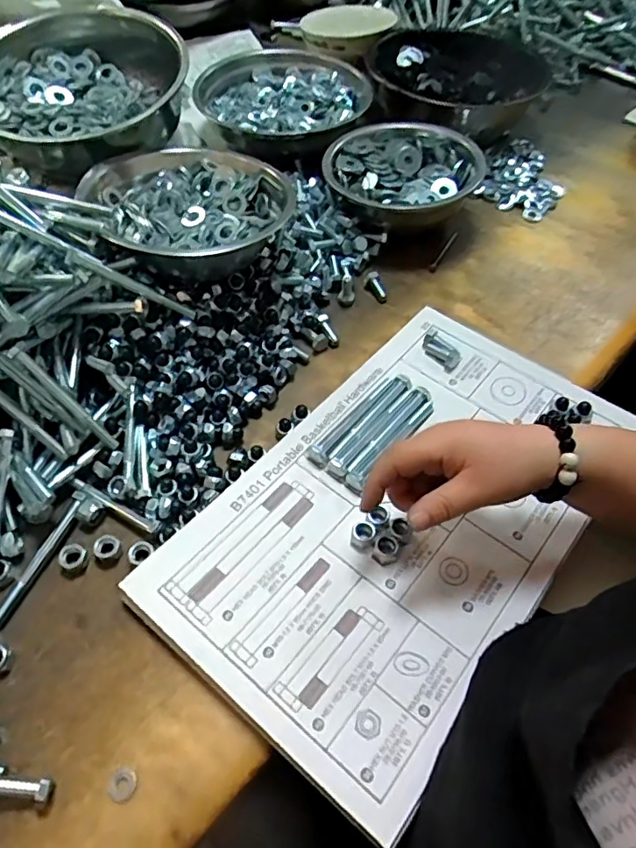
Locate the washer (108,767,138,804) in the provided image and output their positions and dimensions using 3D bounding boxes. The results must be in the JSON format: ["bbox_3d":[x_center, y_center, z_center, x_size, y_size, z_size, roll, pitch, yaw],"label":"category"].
[{"bbox_3d":[-0.115,0.211,0.328,0.016,0.004,0.017,1,55,-2],"label":"washer"}]

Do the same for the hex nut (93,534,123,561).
[{"bbox_3d":[-0.153,0.090,0.407,0.018,0.010,0.017,-35,64,-24],"label":"hex nut"}]

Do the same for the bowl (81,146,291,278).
[{"bbox_3d":[-0.118,-0.202,0.511,0.167,0.054,0.178,1,55,-2],"label":"bowl"}]

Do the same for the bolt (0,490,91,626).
[{"bbox_3d":[-0.201,0.095,0.406,0.015,0.015,0.104,22,57,12],"label":"bolt"}]

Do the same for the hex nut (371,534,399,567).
[{"bbox_3d":[0.049,0.091,0.406,0.017,0.007,0.020,15,56,7],"label":"hex nut"}]

